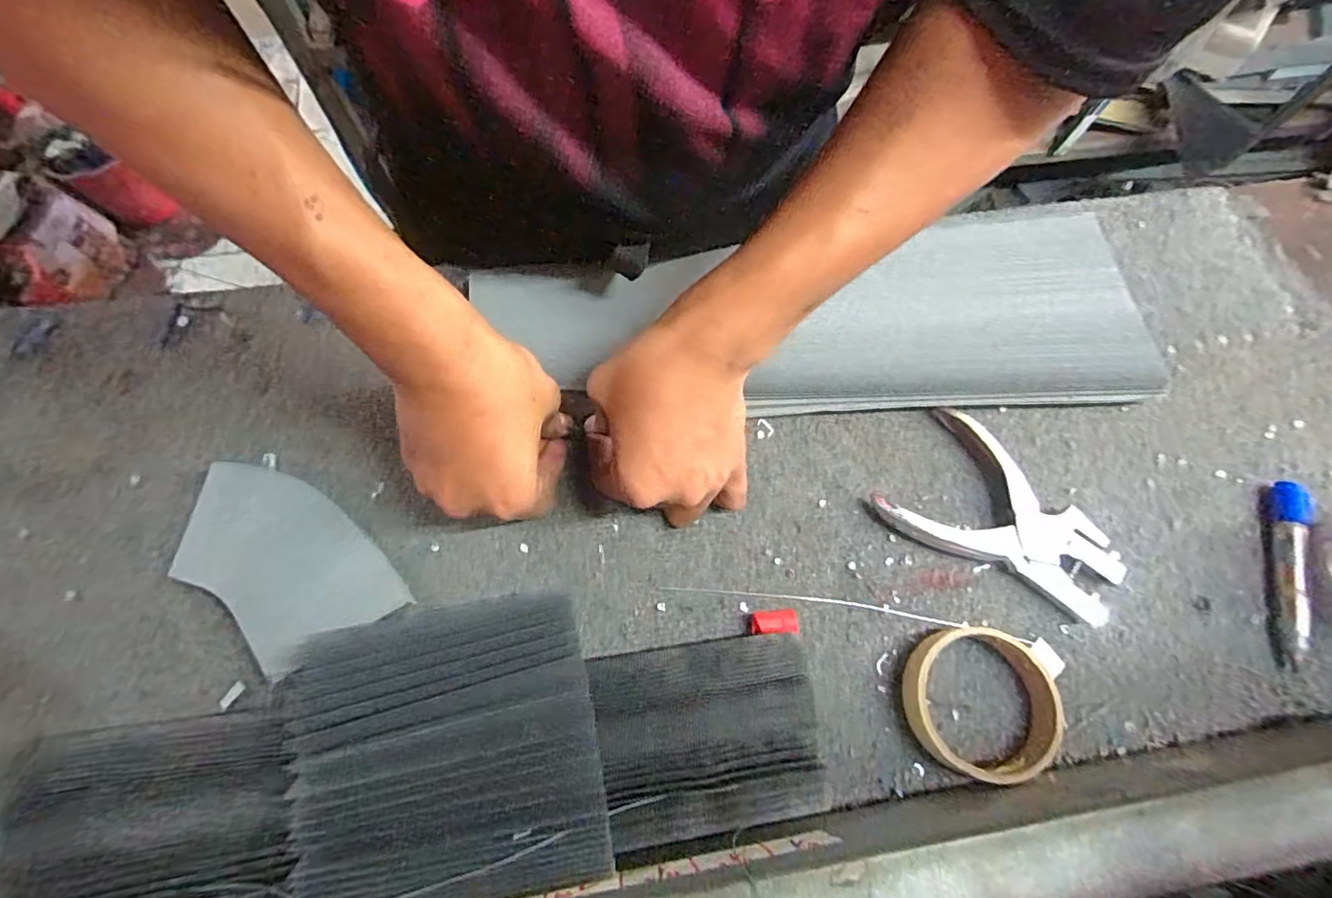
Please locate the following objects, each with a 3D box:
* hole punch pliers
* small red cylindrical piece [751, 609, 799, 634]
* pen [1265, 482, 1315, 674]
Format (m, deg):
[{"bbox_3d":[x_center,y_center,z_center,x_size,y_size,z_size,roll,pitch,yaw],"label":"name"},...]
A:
[{"bbox_3d":[0.234,0.043,0.396,0.156,0.017,0.096,31,71,9],"label":"hole punch pliers"},{"bbox_3d":[0.069,0.110,0.368,0.028,0.018,0.015,0,70,-2],"label":"small red cylindrical piece"},{"bbox_3d":[0.407,0.078,0.379,0.013,0.019,0.129,22,70,6],"label":"pen"}]

